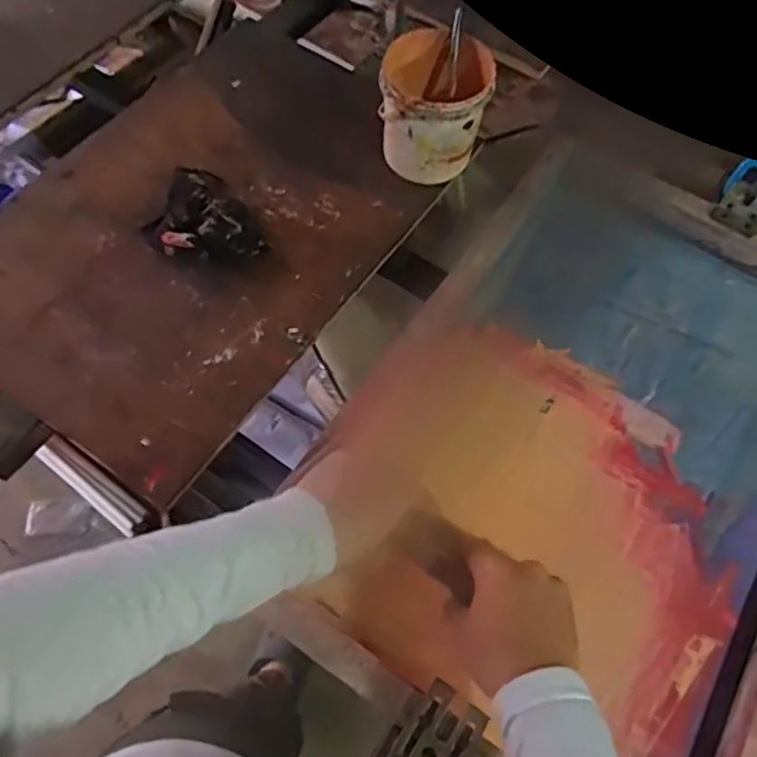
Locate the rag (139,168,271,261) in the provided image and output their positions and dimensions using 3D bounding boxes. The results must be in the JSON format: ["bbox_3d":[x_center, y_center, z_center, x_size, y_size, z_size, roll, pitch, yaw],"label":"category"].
[{"bbox_3d":[-0.205,-0.179,0.732,0.107,0.034,0.141,-33,71,-19],"label":"rag"}]

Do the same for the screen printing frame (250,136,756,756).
[{"bbox_3d":[0.228,0.054,0.641,0.448,0.072,0.644,32,63,14],"label":"screen printing frame"}]

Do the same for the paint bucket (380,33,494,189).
[{"bbox_3d":[0.065,-0.319,0.773,0.126,0.135,0.138,6,63,0],"label":"paint bucket"}]

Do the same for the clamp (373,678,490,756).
[{"bbox_3d":[0.038,0.283,0.495,0.059,0.024,0.084,34,66,12],"label":"clamp"}]

